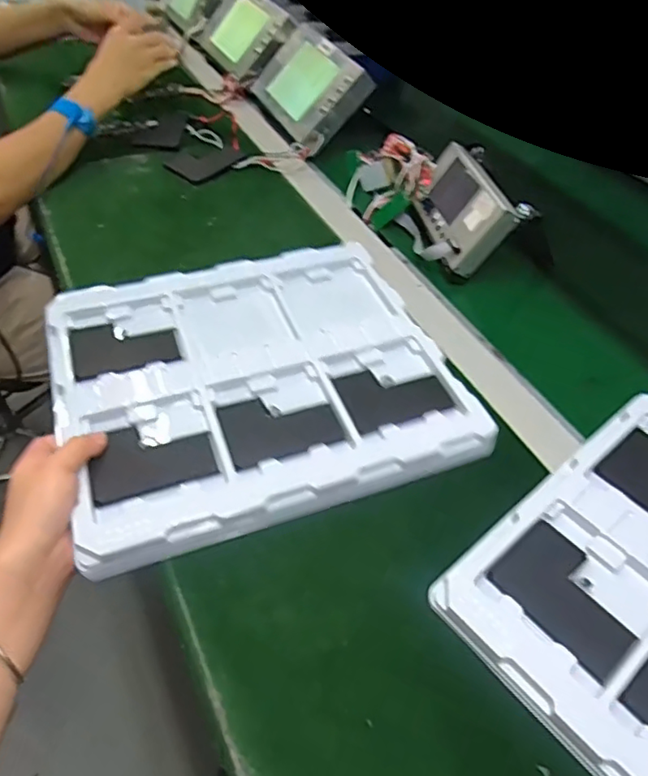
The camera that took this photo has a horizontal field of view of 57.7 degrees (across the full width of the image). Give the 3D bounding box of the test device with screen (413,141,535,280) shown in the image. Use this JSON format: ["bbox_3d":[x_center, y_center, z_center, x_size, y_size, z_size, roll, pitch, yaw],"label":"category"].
[{"bbox_3d":[0.154,-0.199,0.645,0.038,0.094,0.144,17,39,-37],"label":"test device with screen"}]

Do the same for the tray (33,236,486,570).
[{"bbox_3d":[-0.059,-0.017,0.504,0.313,0.017,0.287,-16,53,-15],"label":"tray"}]

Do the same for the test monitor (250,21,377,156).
[{"bbox_3d":[-0.022,-0.418,0.816,0.120,0.035,0.195,-44,54,15],"label":"test monitor"}]

